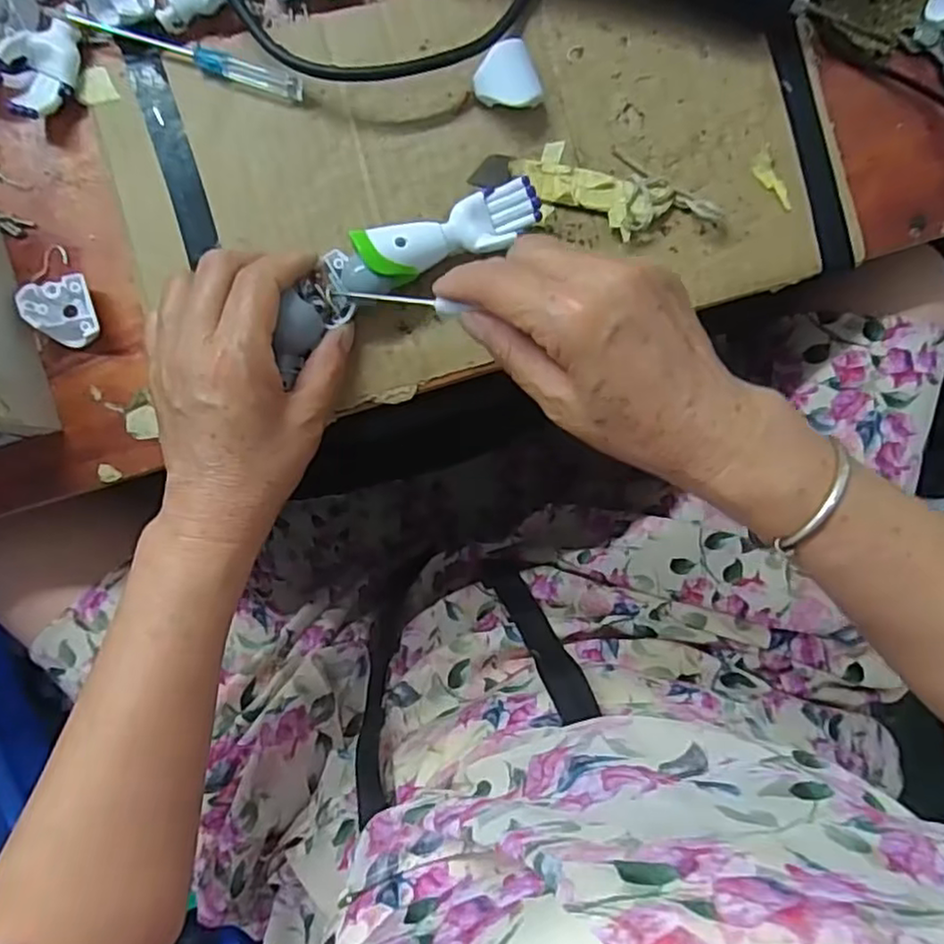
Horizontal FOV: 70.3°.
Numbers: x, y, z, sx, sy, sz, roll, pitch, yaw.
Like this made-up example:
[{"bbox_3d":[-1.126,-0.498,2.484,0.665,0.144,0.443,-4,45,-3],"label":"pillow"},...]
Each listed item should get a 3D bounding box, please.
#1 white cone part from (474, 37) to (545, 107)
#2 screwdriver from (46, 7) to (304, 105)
[{"bbox_3d":[0.019,-0.199,0.338,0.033,0.012,0.030,3,90,0],"label":"white cone part"},{"bbox_3d":[-0.145,-0.207,0.327,0.127,0.008,0.010,17,90,0],"label":"screwdriver"}]

